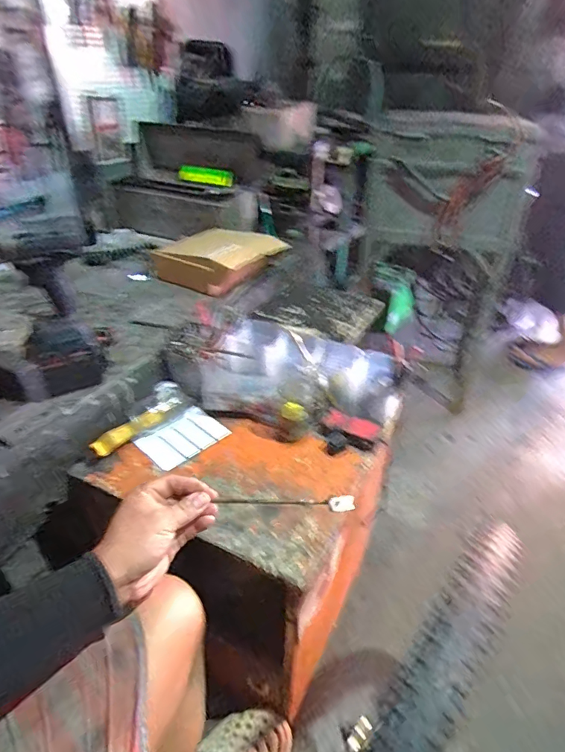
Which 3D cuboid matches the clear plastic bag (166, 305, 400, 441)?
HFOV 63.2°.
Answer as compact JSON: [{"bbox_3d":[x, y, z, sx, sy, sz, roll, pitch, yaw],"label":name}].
[{"bbox_3d":[0.002,-0.007,0.911,0.439,0.119,0.236,14,37,17],"label":"clear plastic bag"}]

